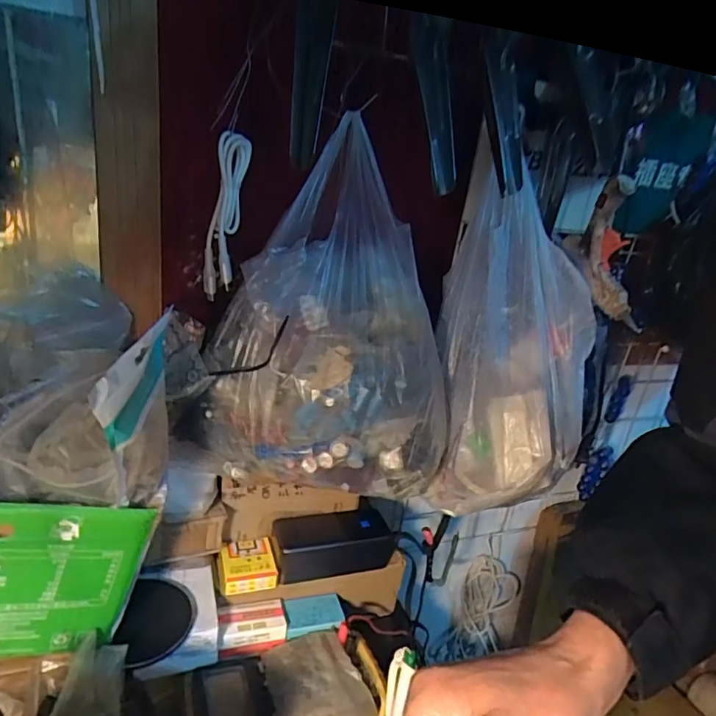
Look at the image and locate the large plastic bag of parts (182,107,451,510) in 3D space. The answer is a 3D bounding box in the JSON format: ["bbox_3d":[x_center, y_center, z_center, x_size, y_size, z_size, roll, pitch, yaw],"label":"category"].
[{"bbox_3d":[-0.028,-0.036,0.486,0.249,0.275,0.151,12,20,13],"label":"large plastic bag of parts"}]

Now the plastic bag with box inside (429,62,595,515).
[{"bbox_3d":[0.163,-0.045,0.551,0.153,0.407,0.110,2,-2,-15],"label":"plastic bag with box inside"}]

